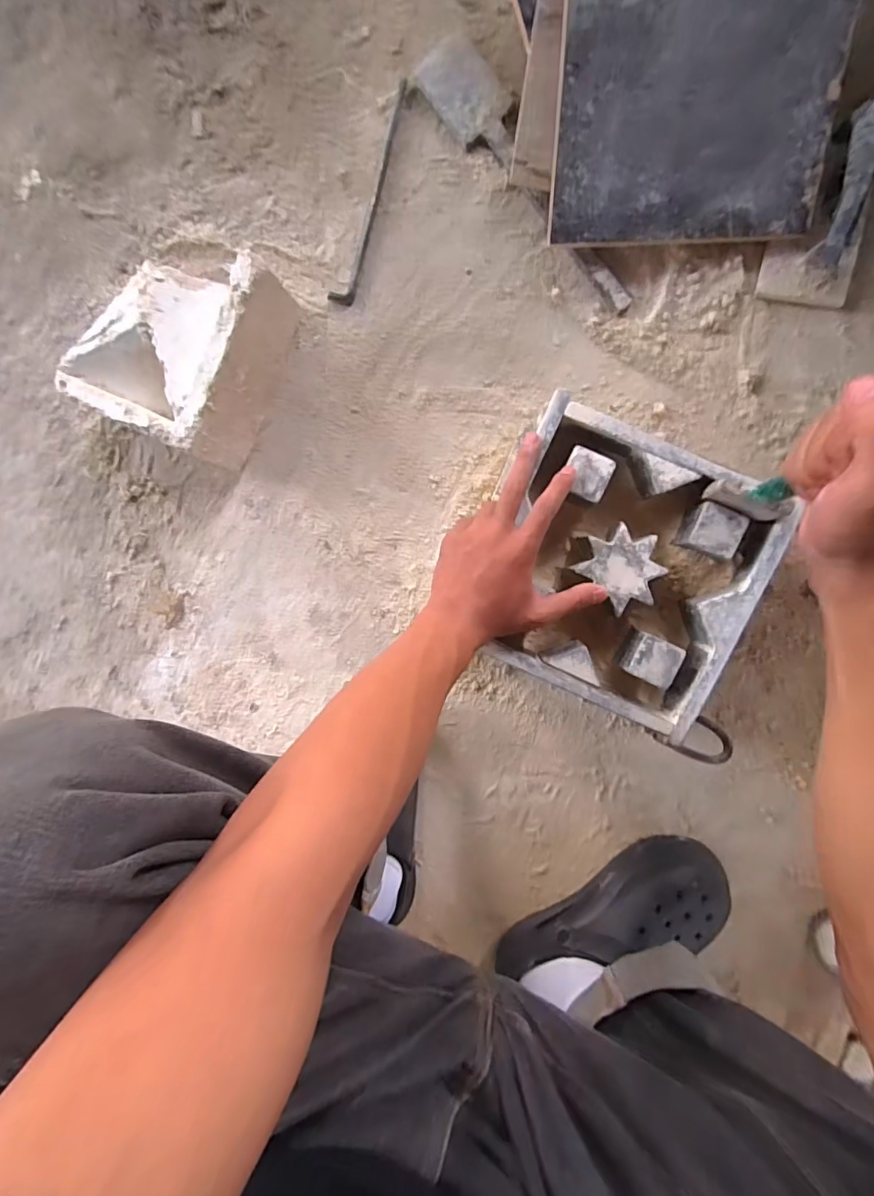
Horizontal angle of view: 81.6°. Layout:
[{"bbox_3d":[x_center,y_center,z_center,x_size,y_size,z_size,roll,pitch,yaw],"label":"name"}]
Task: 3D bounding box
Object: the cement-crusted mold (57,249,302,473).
[{"bbox_3d":[-0.272,-0.264,0.539,0.178,0.100,0.191,23,96,4],"label":"cement-crusted mold"}]

